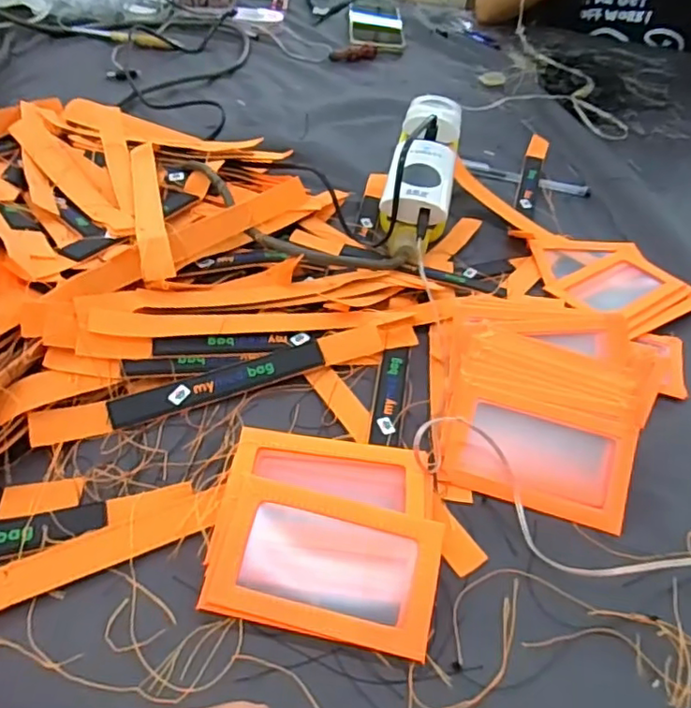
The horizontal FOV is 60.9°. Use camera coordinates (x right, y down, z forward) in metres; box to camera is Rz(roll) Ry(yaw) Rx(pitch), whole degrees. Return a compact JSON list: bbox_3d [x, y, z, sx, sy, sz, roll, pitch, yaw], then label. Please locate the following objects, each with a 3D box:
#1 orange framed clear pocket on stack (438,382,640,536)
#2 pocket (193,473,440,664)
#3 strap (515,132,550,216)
[{"bbox_3d":[0.113,0.060,0.349,0.105,0.009,0.063,15,74,7],"label":"orange framed clear pocket on stack"},{"bbox_3d":[-0.010,0.103,0.291,0.109,0.008,0.066,13,64,2],"label":"pocket"},{"bbox_3d":[0.196,-0.192,0.613,0.021,0.011,0.144,16,46,10],"label":"strap"}]

